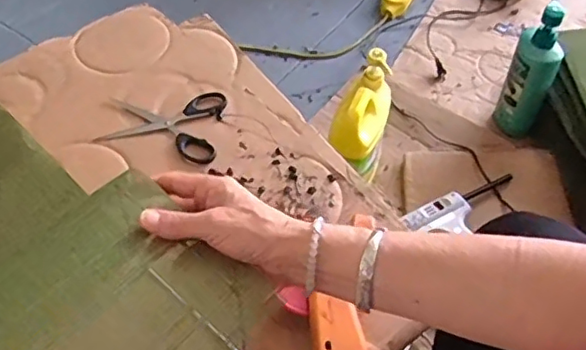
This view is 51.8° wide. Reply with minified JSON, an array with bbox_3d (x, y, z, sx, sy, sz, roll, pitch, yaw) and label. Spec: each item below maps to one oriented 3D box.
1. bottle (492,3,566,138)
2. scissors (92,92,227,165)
[{"bbox_3d":[0.418,-0.170,1.065,0.078,0.273,0.059,24,57,17],"label":"bottle"},{"bbox_3d":[-0.148,-0.064,0.697,0.134,0.013,0.098,9,54,7],"label":"scissors"}]

